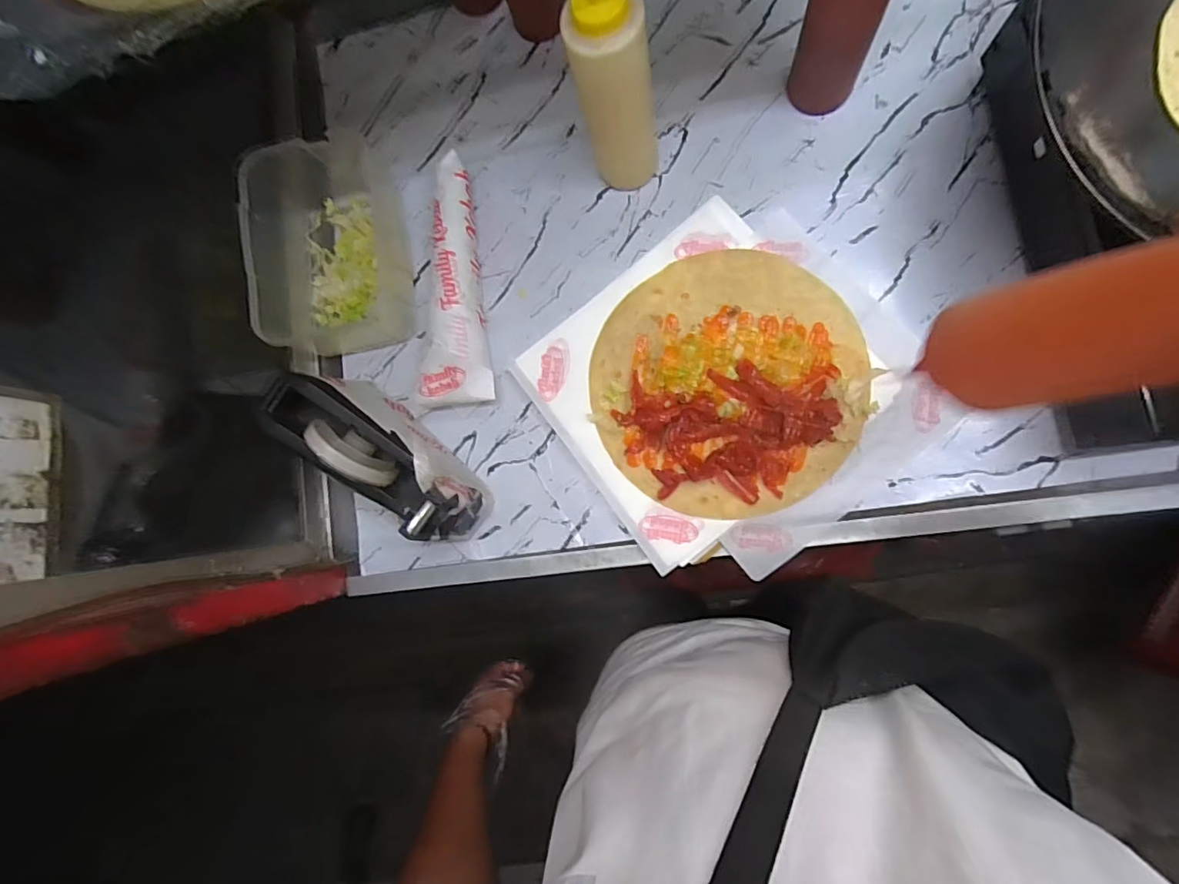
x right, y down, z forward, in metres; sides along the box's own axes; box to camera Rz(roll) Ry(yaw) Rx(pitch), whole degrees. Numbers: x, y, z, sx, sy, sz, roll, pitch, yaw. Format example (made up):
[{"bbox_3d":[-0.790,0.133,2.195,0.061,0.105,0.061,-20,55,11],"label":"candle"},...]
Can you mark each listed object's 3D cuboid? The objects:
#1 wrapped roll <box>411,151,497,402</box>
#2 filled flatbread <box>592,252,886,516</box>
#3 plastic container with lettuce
[{"bbox_3d":[-0.145,-0.163,0.533,0.085,0.040,0.257,-5,84,7],"label":"wrapped roll"},{"bbox_3d":[0.126,-0.057,0.482,0.232,0.019,0.247,-1,85,8],"label":"filled flatbread"},{"bbox_3d":[-0.265,-0.215,0.537,0.131,0.079,0.223,-7,84,7],"label":"plastic container with lettuce"}]

